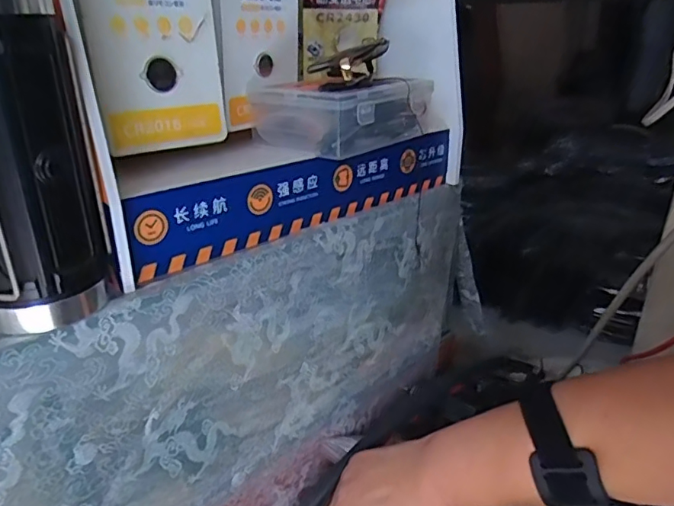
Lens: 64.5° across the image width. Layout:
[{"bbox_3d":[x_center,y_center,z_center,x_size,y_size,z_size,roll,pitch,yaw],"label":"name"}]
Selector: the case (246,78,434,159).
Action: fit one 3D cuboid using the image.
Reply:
[{"bbox_3d":[0.006,-0.114,0.418,0.092,0.049,0.131,17,28,33],"label":"case"}]

